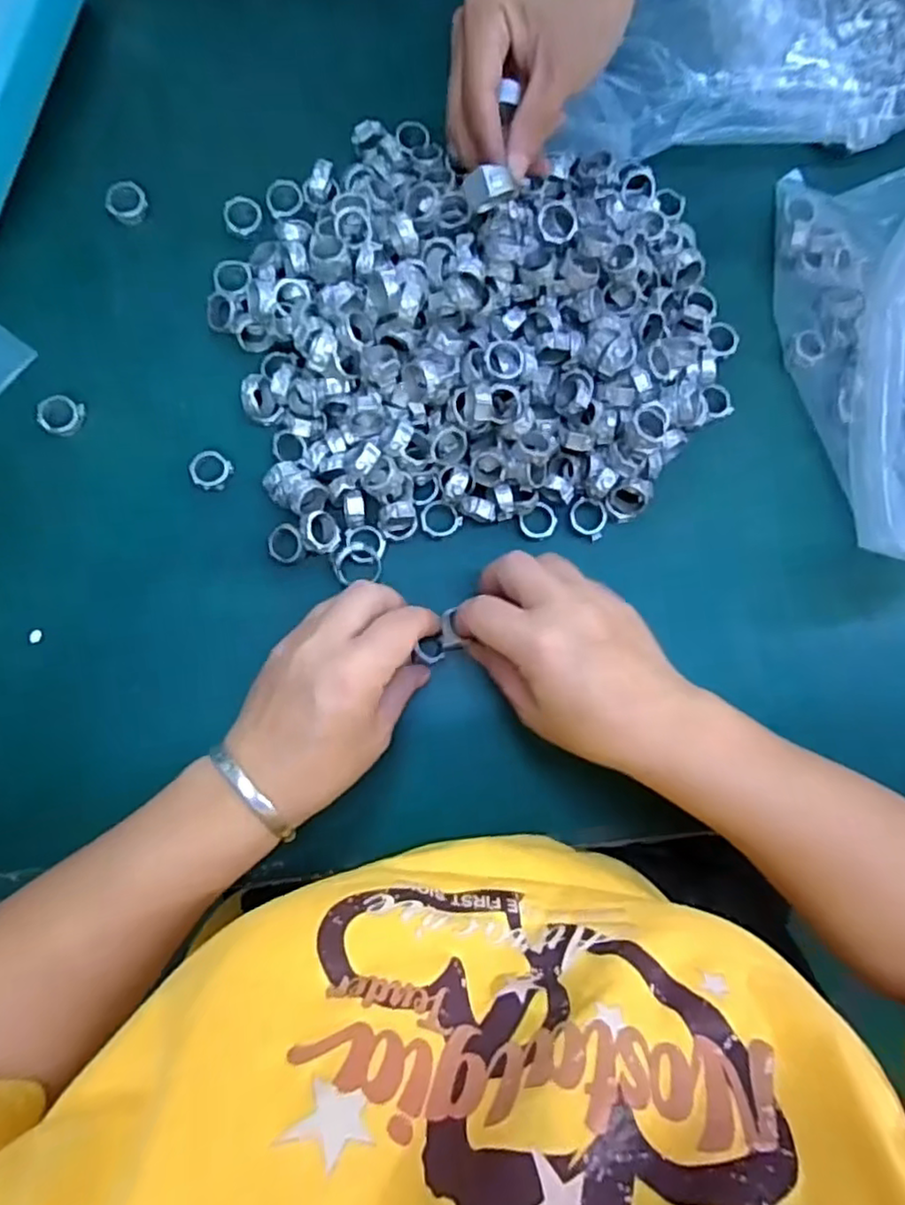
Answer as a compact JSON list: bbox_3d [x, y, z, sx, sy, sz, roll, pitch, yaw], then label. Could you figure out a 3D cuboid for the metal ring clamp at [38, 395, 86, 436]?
[{"bbox_3d":[-0.216,-0.103,0.366,0.021,0.009,0.021,0,84,-4],"label":"metal ring clamp"}]

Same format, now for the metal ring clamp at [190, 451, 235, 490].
[{"bbox_3d":[-0.135,-0.074,0.372,0.021,0.007,0.020,0,84,-4],"label":"metal ring clamp"}]

